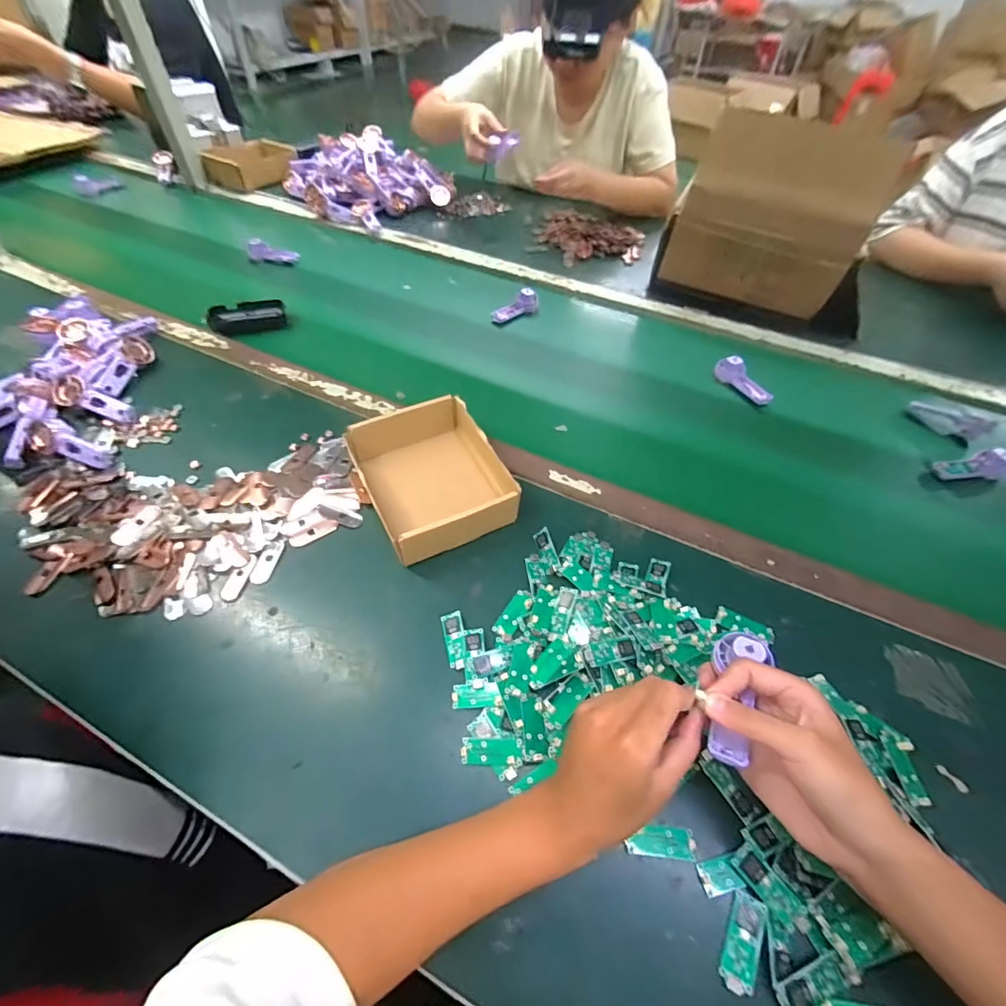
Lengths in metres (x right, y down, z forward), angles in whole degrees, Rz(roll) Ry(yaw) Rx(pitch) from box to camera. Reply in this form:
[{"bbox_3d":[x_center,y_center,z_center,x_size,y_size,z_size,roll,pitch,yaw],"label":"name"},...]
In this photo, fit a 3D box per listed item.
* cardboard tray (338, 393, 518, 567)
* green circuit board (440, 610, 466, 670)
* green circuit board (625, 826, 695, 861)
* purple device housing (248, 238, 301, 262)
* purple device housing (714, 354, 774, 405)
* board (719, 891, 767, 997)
[{"bbox_3d":[-0.080,-0.030,0.503,0.137,0.053,0.168,-22,58,-20],"label":"cardboard tray"},{"bbox_3d":[-0.045,0.126,0.417,0.019,0.004,0.051,-19,57,7],"label":"green circuit board"},{"bbox_3d":[0.116,0.249,0.332,0.048,0.004,0.018,6,53,0],"label":"green circuit board"},{"bbox_3d":[-0.434,-0.476,0.858,0.090,0.028,0.027,7,53,1],"label":"purple device housing"},{"bbox_3d":[0.352,-0.178,0.662,0.022,0.043,0.094,-24,58,-21],"label":"purple device housing"},{"bbox_3d":[0.157,0.287,0.297,0.019,0.006,0.051,16,56,31],"label":"board"}]

